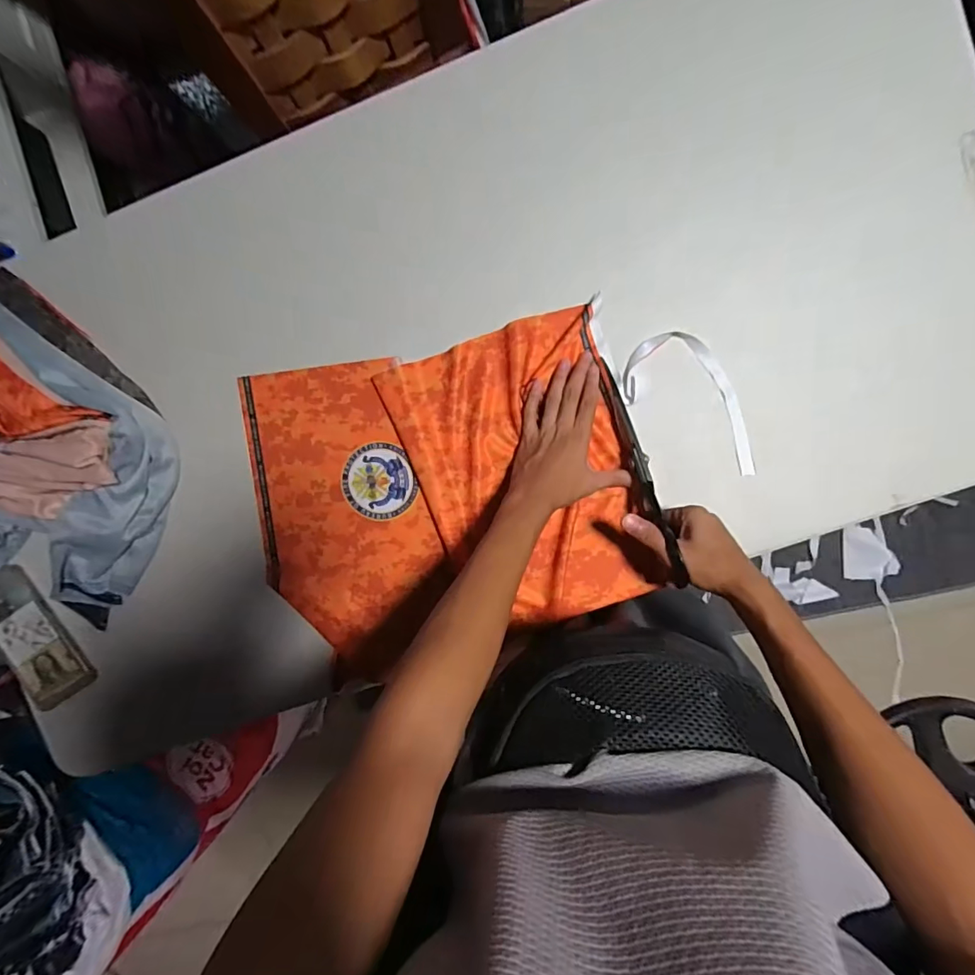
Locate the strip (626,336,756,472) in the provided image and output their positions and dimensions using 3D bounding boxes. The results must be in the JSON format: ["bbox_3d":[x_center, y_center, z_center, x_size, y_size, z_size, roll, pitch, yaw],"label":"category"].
[{"bbox_3d":[0.231,-0.097,0.532,0.175,0.008,0.091,32,96,0],"label":"strip"}]

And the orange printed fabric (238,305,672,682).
[{"bbox_3d":[-0.049,0.014,0.555,0.417,0.022,0.338,-11,94,4],"label":"orange printed fabric"}]

